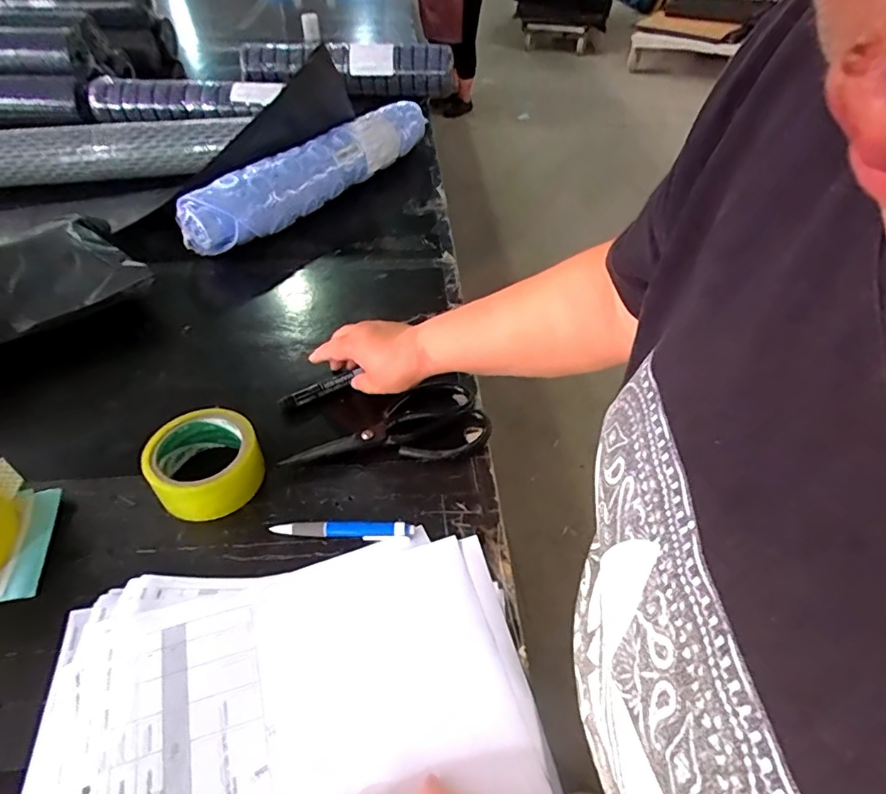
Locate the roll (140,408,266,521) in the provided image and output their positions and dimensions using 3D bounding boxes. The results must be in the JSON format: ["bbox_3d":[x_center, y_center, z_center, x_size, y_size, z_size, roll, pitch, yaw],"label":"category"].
[{"bbox_3d":[-0.223,0.062,0.510,0.093,0.047,0.097,2,46,-2],"label":"roll"}]

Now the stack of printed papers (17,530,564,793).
[{"bbox_3d":[-0.107,0.227,0.380,0.338,0.014,0.240,-7,47,-10],"label":"stack of printed papers"}]

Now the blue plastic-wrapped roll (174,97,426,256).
[{"bbox_3d":[-0.200,-0.381,0.911,0.081,0.090,0.539,27,50,21],"label":"blue plastic-wrapped roll"}]

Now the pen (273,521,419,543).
[{"bbox_3d":[-0.088,0.118,0.482,0.124,0.011,0.015,3,46,0],"label":"pen"}]

